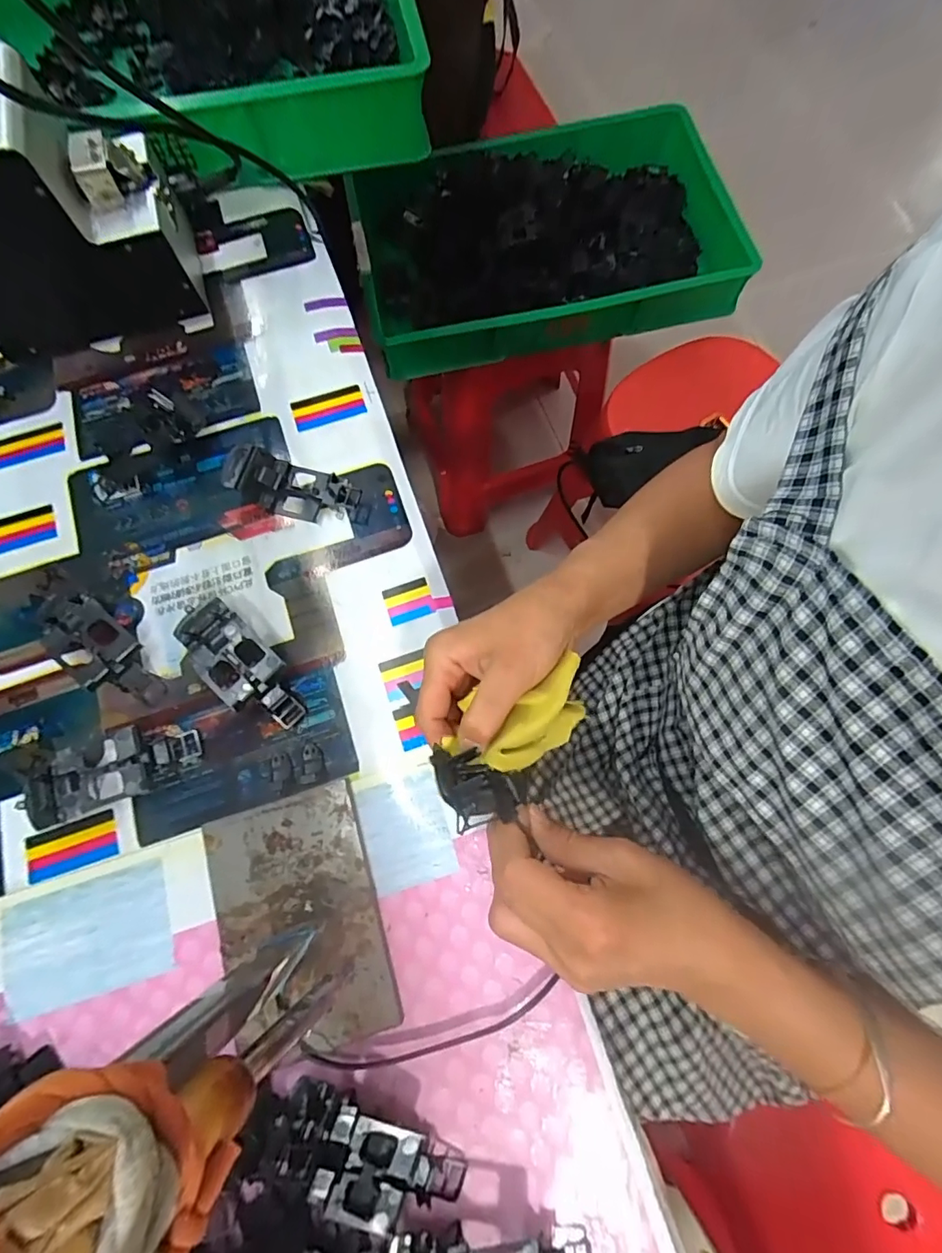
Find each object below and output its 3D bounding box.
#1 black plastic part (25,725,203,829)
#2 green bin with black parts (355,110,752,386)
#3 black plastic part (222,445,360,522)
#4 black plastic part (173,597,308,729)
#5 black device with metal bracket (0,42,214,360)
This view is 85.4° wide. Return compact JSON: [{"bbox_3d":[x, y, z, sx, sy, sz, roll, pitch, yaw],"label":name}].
[{"bbox_3d":[-0.245,0.096,0.348,0.103,0.032,0.048,-16,74,-4],"label":"black plastic part"},{"bbox_3d":[0.107,-0.578,0.762,0.542,0.121,0.349,-8,73,0],"label":"green bin with black parts"},{"bbox_3d":[-0.144,-0.114,0.416,0.104,0.021,0.046,16,74,-8],"label":"black plastic part"},{"bbox_3d":[-0.167,0.028,0.367,0.108,0.033,0.046,41,78,11],"label":"black plastic part"},{"bbox_3d":[-0.341,-0.332,0.414,0.176,0.149,0.113,-16,74,-4],"label":"black device with metal bracket"}]

